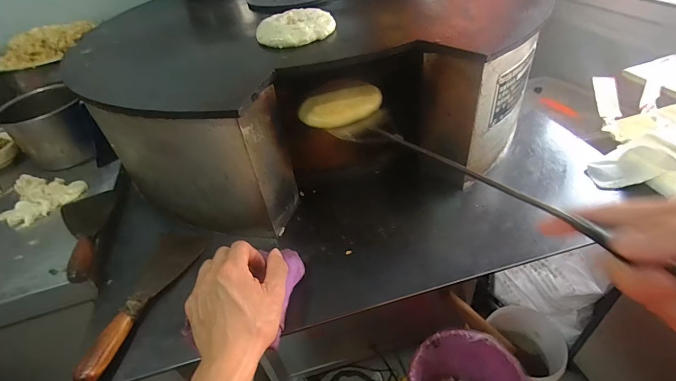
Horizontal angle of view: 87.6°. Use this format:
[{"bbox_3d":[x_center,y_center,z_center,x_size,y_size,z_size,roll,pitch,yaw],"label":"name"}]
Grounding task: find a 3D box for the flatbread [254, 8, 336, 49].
[{"bbox_3d":[-0.055,-0.216,0.467,0.102,0.021,0.081,-13,42,-6],"label":"flatbread"}]

